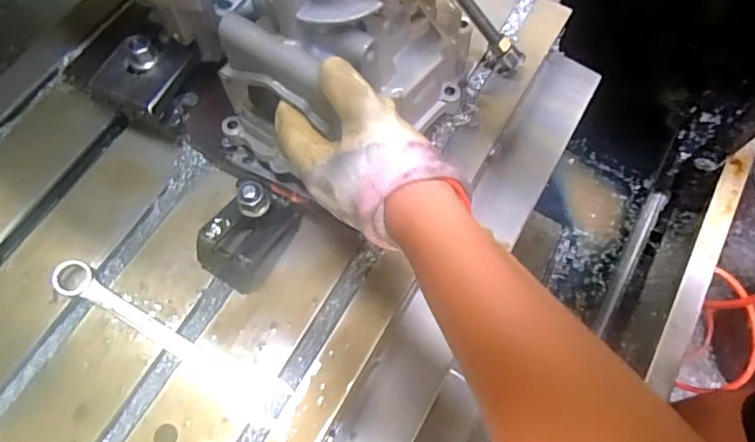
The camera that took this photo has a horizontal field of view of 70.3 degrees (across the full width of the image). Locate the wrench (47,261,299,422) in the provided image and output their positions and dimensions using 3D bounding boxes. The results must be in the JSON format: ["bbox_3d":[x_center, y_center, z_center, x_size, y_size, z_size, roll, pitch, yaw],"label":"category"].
[{"bbox_3d":[-0.202,0.114,0.515,0.256,0.024,0.041,27,69,10],"label":"wrench"}]

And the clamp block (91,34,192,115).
[{"bbox_3d":[-0.238,-0.159,0.539,0.071,0.029,0.081,24,69,9],"label":"clamp block"}]

